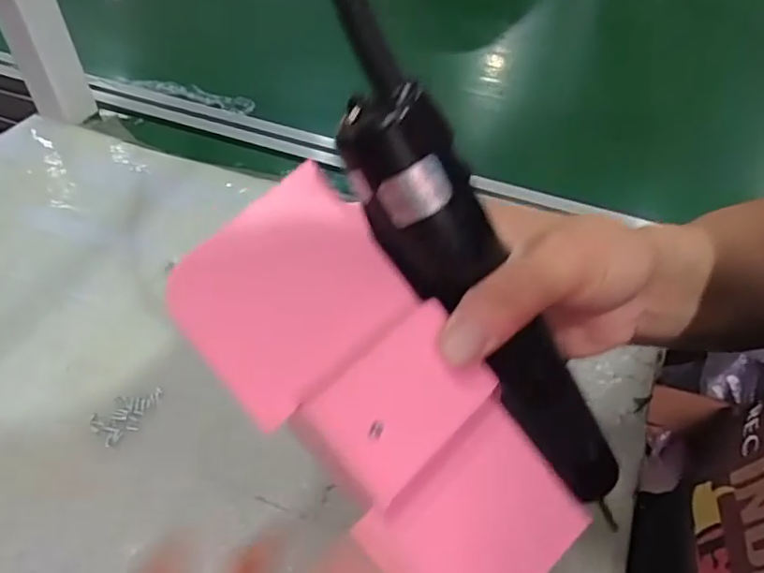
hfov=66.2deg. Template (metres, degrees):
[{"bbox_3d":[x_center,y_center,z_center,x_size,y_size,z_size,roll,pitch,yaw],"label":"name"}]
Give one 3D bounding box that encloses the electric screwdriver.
[{"bbox_3d":[0.048,0.015,0.233,0.031,0.199,0.030,-13,35,37],"label":"electric screwdriver"}]

